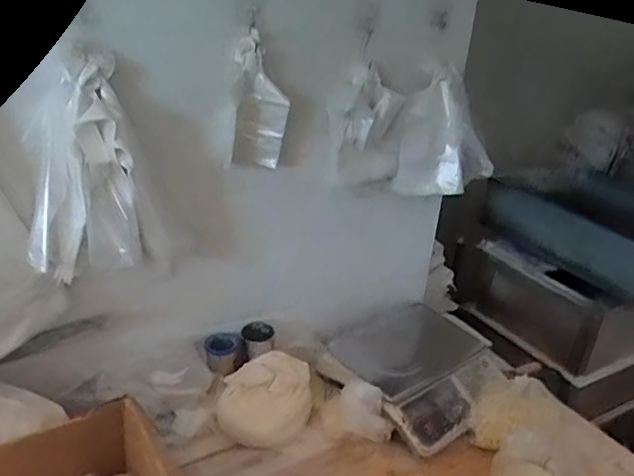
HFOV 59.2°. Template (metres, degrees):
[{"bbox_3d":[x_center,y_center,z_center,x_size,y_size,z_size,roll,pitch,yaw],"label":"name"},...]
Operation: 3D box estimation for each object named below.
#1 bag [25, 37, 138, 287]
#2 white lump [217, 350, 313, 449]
[{"bbox_3d":[-0.373,-0.106,0.863,0.152,0.324,0.115,-10,28,-29],"label":"bag"},{"bbox_3d":[-0.101,0.337,1.177,0.169,0.124,0.158,4,24,-2],"label":"white lump"}]

